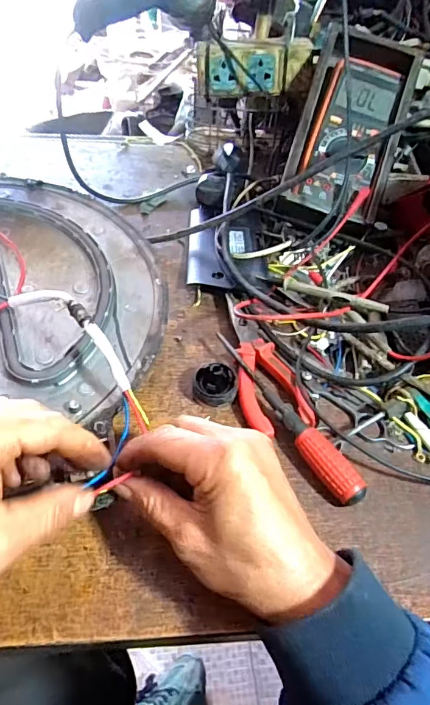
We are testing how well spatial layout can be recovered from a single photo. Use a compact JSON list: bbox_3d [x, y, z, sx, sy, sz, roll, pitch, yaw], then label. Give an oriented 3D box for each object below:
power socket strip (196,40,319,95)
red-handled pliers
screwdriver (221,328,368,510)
[{"bbox_3d":[0.043,-0.325,0.547,0.128,0.051,0.032,-3,48,-6],"label":"power socket strip"},{"bbox_3d":[0.032,0.007,0.401,0.050,0.017,0.141,-12,50,-13],"label":"red-handled pliers"},{"bbox_3d":[0.055,0.046,0.367,0.026,0.023,0.162,-21,52,-20],"label":"screwdriver"}]

